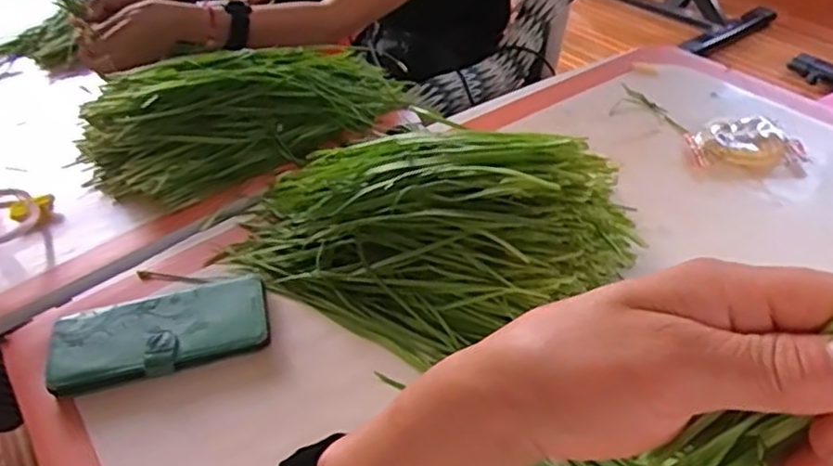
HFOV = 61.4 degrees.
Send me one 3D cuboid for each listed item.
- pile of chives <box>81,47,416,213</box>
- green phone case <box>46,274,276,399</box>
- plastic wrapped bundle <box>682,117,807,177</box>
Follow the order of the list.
[{"bbox_3d":[-0.178,-0.145,0.773,0.355,0.079,0.176,-31,45,-28],"label":"pile of chives"},{"bbox_3d":[-0.200,0.075,0.551,0.161,0.016,0.082,-11,39,-7],"label":"green phone case"},{"bbox_3d":[0.320,-0.088,0.678,0.104,0.026,0.071,1,39,7],"label":"plastic wrapped bundle"}]

